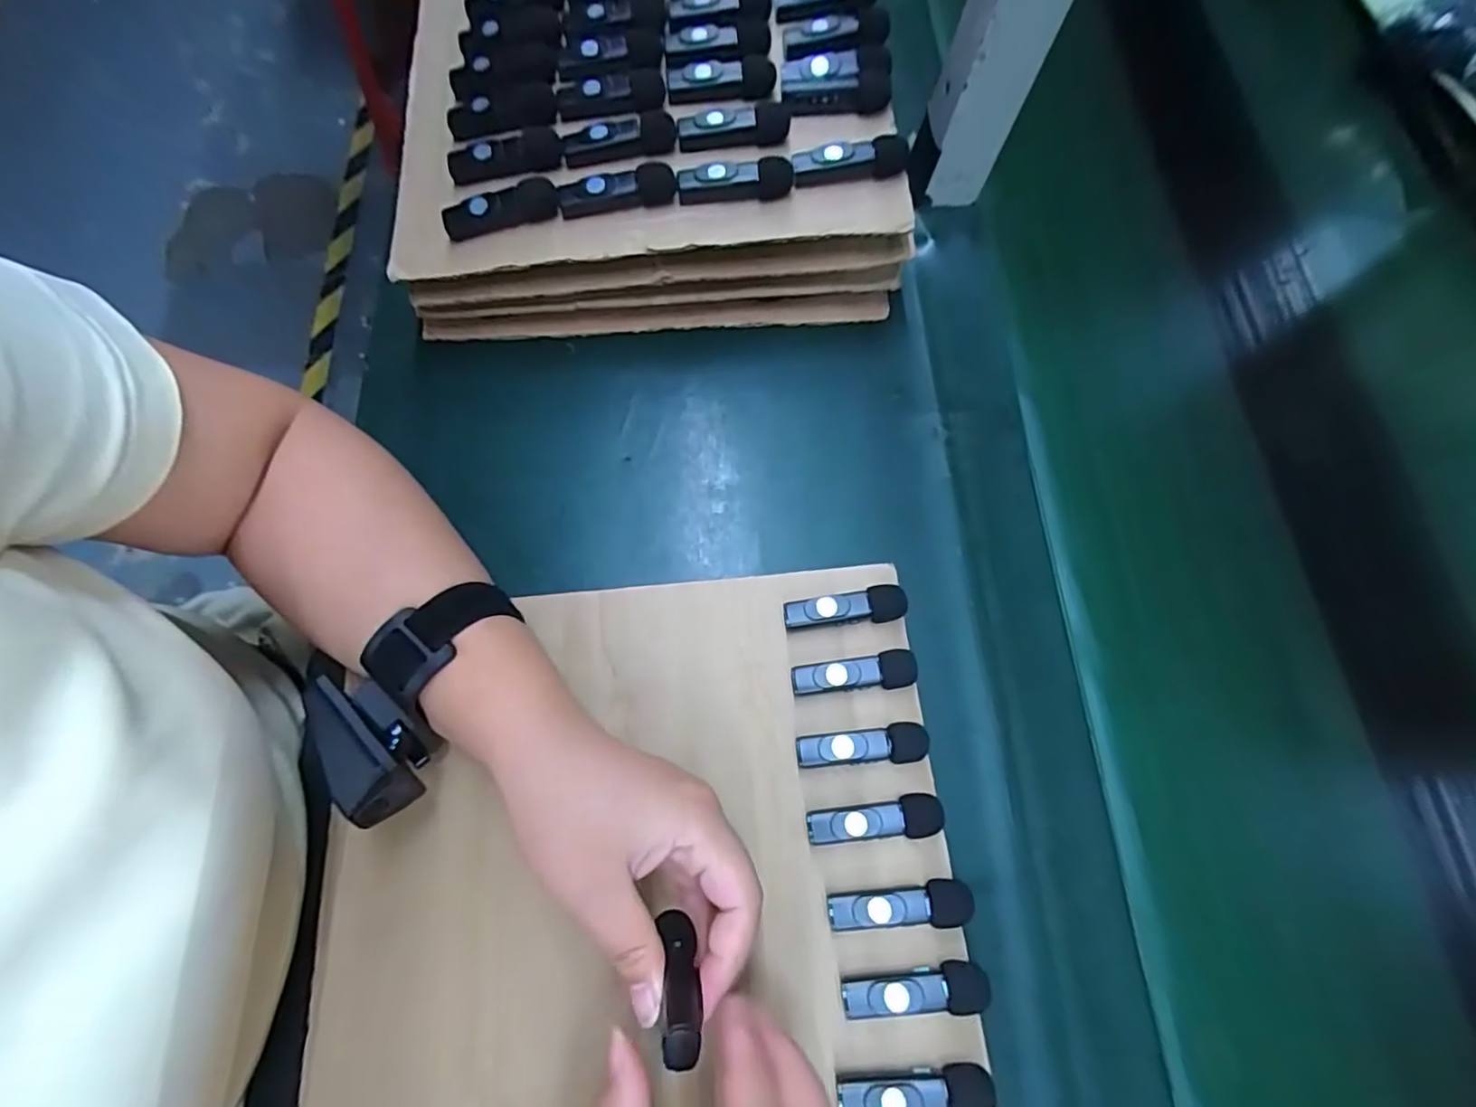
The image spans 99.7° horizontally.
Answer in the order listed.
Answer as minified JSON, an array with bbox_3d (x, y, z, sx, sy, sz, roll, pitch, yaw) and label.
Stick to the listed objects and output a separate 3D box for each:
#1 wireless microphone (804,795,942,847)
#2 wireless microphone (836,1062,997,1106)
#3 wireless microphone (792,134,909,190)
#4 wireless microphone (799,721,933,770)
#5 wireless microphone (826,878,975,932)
[{"bbox_3d":[0.066,0.128,0.297,0.065,0.011,0.018,-6,72,-7],"label":"wireless microphone"},{"bbox_3d":[0.074,0.228,0.263,0.064,0.013,0.017,-1,71,-5],"label":"wireless microphone"},{"bbox_3d":[0.063,-0.221,0.349,0.065,0.017,0.012,-7,72,-7],"label":"wireless microphone"},{"bbox_3d":[0.062,0.097,0.308,0.065,0.009,0.018,-6,72,-7],"label":"wireless microphone"},{"bbox_3d":[0.075,0.163,0.285,0.066,0.010,0.019,-5,72,-6],"label":"wireless microphone"}]

